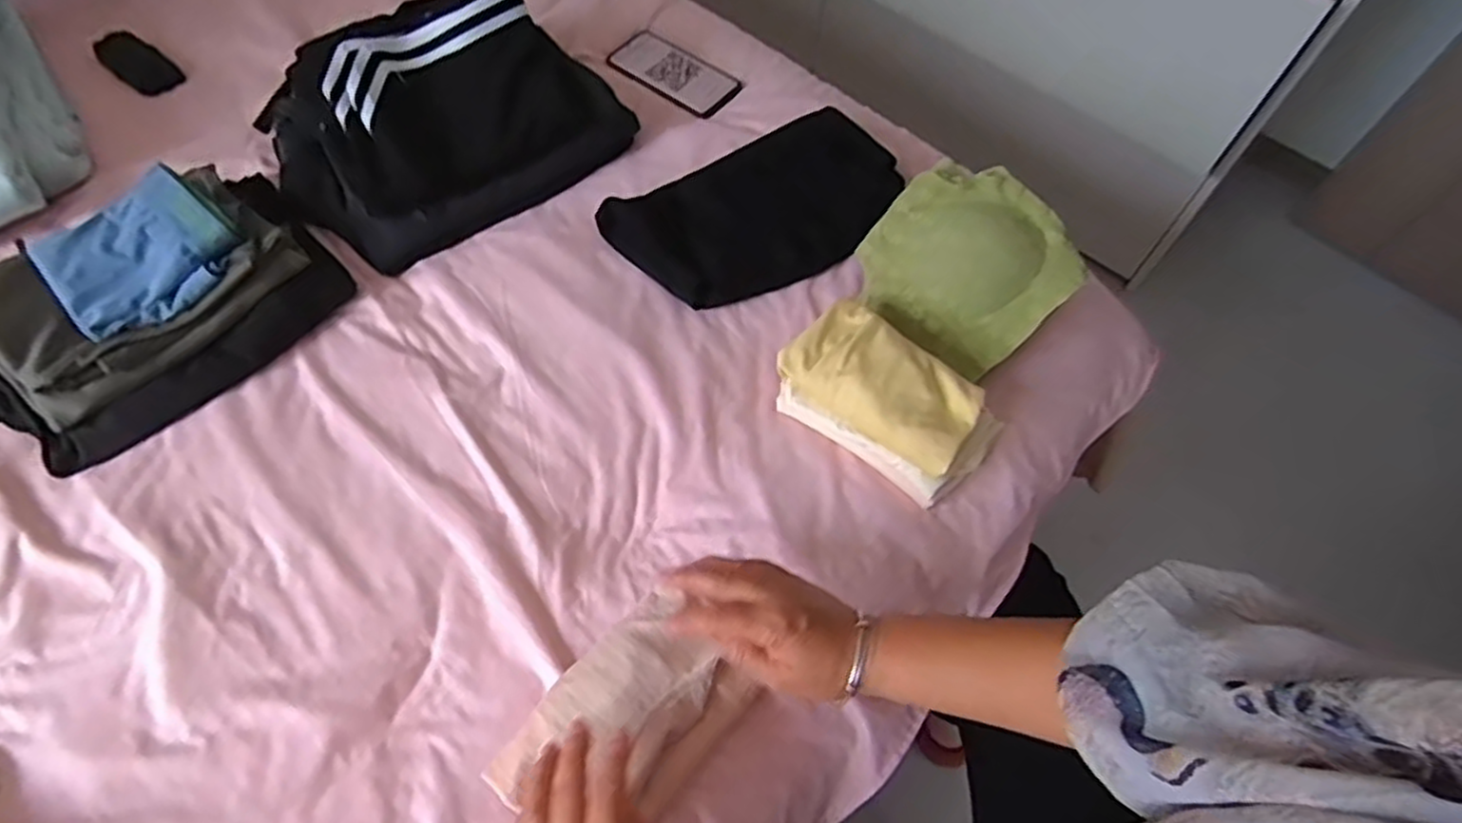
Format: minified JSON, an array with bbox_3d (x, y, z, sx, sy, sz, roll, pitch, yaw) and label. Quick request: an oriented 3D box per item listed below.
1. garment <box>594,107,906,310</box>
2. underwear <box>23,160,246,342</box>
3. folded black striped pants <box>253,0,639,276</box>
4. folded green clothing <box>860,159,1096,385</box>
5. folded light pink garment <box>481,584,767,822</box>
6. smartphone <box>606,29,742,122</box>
[{"bbox_3d":[0.033,-0.210,0.787,0.304,0.039,0.167,-30,65,-20],"label":"garment"},{"bbox_3d":[-0.514,-0.139,0.656,0.129,0.039,0.140,37,63,18],"label":"underwear"},{"bbox_3d":[-0.312,-0.325,0.786,0.328,0.125,0.264,-35,67,-23],"label":"folded black striped pants"},{"bbox_3d":[0.225,-0.144,0.722,0.177,0.040,0.183,-39,80,2],"label":"folded green clothing"},{"bbox_3d":[-0.073,0.217,0.524,0.111,0.027,0.163,37,63,18],"label":"folded light pink garment"},{"bbox_3d":[-0.070,-0.419,0.935,0.176,0.015,0.089,38,63,18],"label":"smartphone"}]

